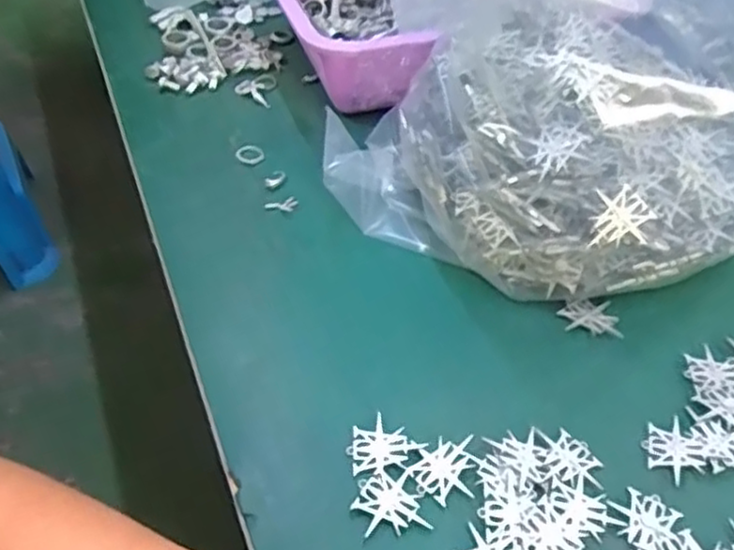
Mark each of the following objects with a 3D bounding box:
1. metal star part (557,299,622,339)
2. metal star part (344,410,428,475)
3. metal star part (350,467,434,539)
[{"bbox_3d":[0.140,0.028,0.441,0.036,0.006,0.027,-2,49,-4],"label":"metal star part"},{"bbox_3d":[0.007,0.092,0.368,0.034,0.004,0.034,30,54,22],"label":"metal star part"},{"bbox_3d":[0.011,0.116,0.350,0.035,0.004,0.030,-8,57,-12],"label":"metal star part"}]

